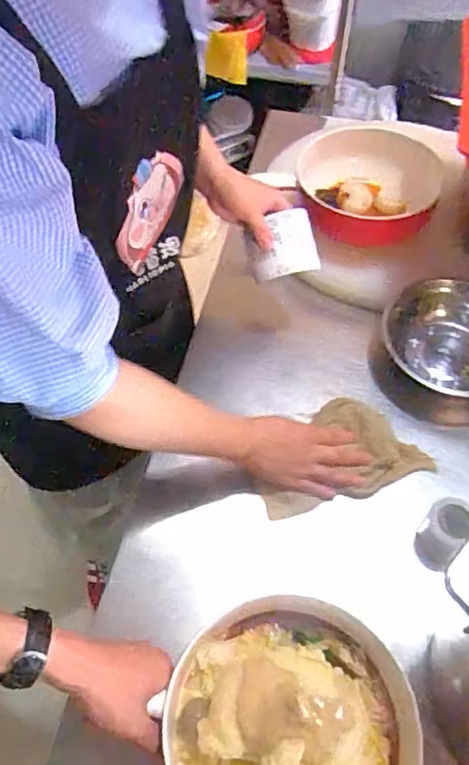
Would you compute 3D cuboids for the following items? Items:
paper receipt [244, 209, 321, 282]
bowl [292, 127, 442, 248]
[{"bbox_3d":[0.060,-0.174,0.719,0.085,0.017,0.078,-11,84,19],"label":"paper receipt"},{"bbox_3d":[0.193,-0.282,0.848,0.200,0.089,0.210,0,57,0],"label":"bowl"}]

